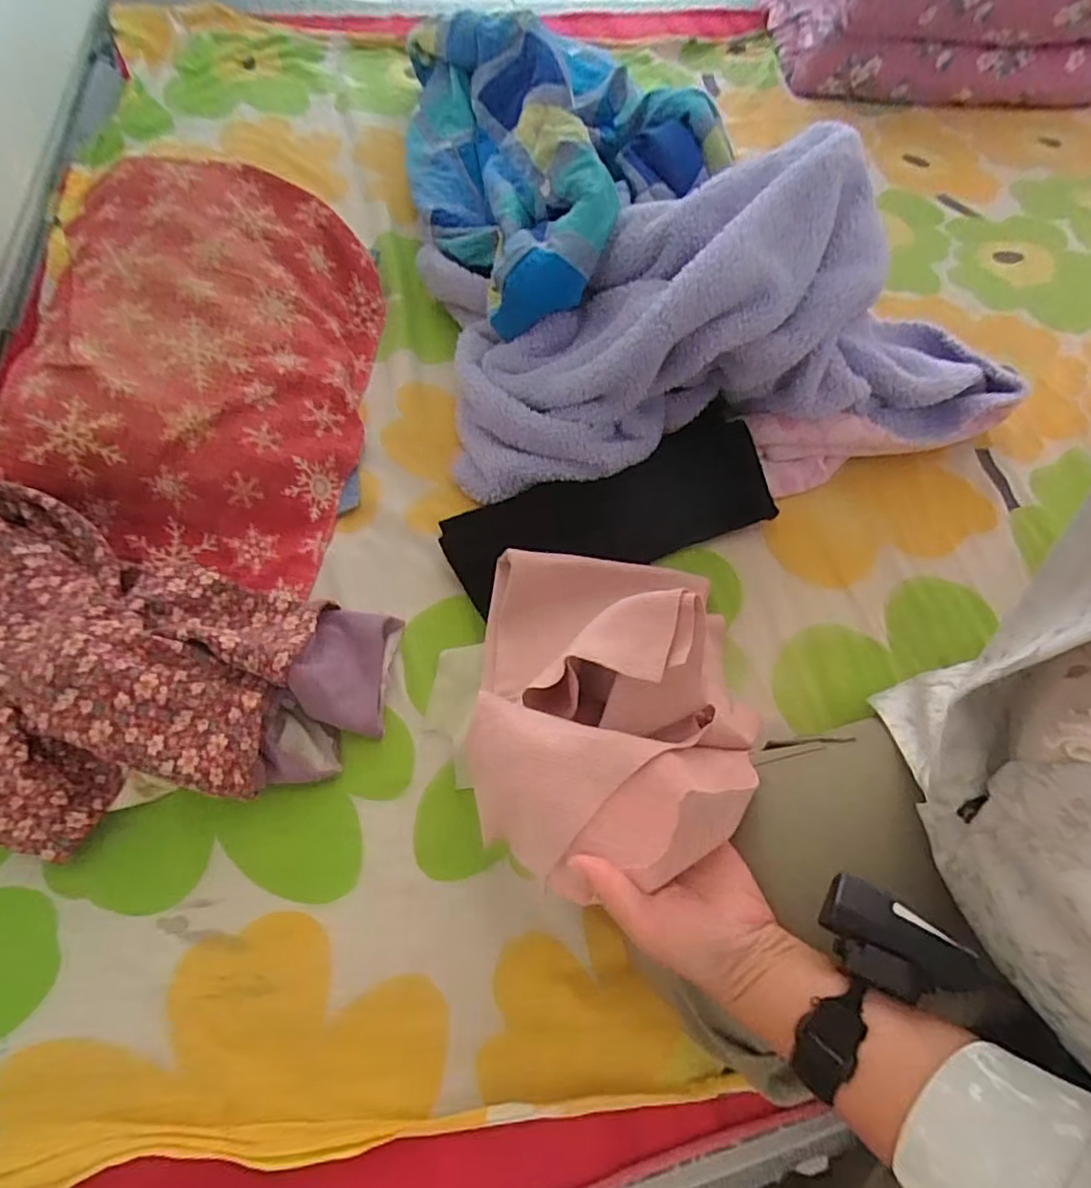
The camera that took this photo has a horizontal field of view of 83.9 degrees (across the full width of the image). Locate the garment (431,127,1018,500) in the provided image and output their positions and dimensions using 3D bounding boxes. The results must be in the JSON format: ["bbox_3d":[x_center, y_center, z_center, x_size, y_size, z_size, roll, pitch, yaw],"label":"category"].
[{"bbox_3d":[0.194,-0.336,0.689,0.615,0.237,0.347,-10,62,-9],"label":"garment"}]

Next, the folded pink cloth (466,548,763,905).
[{"bbox_3d":[0.058,0.066,0.466,0.213,0.154,0.282,3,61,-2],"label":"folded pink cloth"}]

